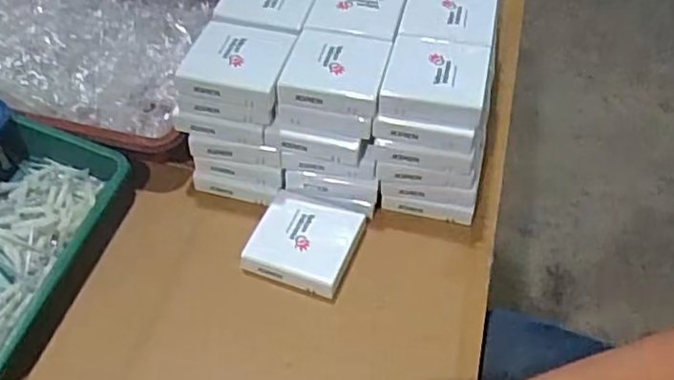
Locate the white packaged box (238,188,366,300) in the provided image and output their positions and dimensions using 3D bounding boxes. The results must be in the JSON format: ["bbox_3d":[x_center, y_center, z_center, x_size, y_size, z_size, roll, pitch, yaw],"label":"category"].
[{"bbox_3d":[-0.028,0.045,0.586,0.084,0.026,0.086,17,50,12],"label":"white packaged box"}]

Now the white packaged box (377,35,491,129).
[{"bbox_3d":[0.084,-0.094,0.567,0.084,0.023,0.084,10,49,6],"label":"white packaged box"}]

